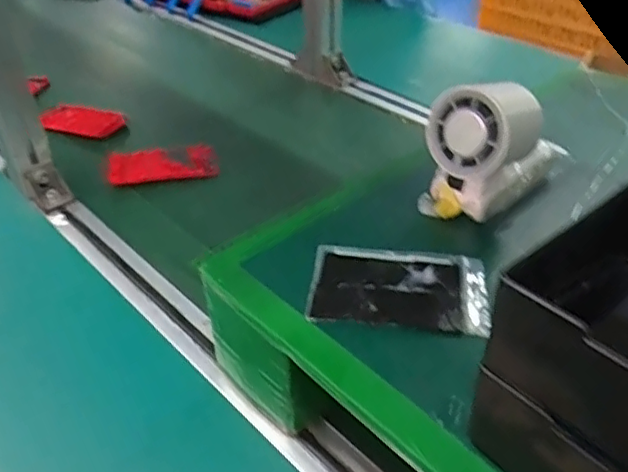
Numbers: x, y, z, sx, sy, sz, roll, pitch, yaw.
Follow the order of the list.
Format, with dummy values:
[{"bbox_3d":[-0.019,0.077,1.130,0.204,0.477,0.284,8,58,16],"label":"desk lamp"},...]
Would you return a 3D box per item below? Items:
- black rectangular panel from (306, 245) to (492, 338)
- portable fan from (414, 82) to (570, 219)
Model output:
[{"bbox_3d":[0.056,0.035,0.401,0.114,0.012,0.073,3,37,5],"label":"black rectangular panel"},{"bbox_3d":[0.138,-0.074,0.459,0.066,0.092,0.119,27,45,32],"label":"portable fan"}]

